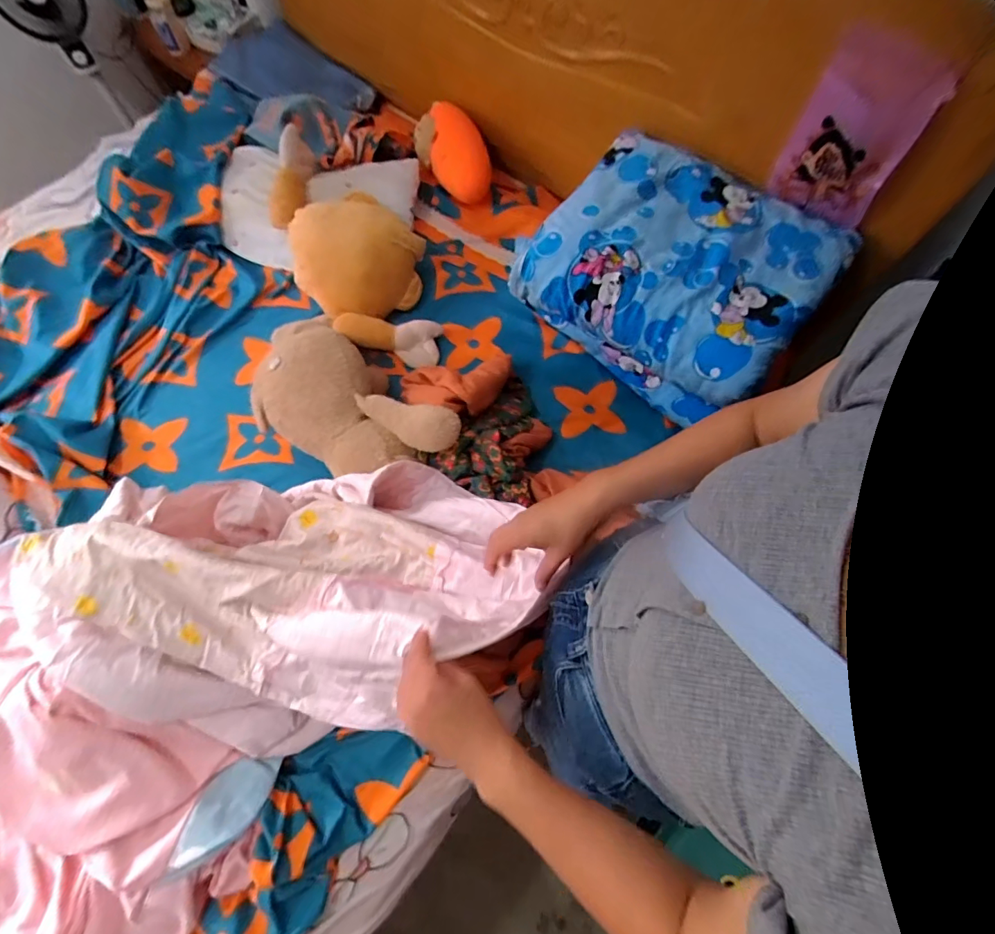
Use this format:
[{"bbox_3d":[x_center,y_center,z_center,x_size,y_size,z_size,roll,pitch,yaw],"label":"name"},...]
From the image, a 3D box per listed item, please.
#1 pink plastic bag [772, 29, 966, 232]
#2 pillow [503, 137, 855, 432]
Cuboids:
[{"bbox_3d":[0.614,-0.569,0.798,0.181,0.236,0.086,32,72,10],"label":"pink plastic bag"},{"bbox_3d":[0.349,-0.383,0.960,0.517,0.227,0.426,33,71,11],"label":"pillow"}]

